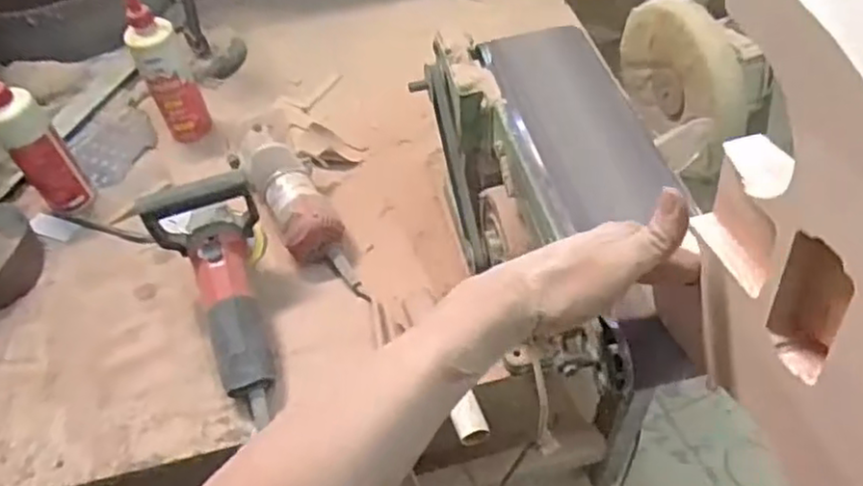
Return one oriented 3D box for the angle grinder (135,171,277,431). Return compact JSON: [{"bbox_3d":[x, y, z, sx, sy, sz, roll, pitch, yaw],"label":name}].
[{"bbox_3d":[-0.245,0.044,0.794,0.116,0.164,0.254,-15,53,-7],"label":"angle grinder"}]

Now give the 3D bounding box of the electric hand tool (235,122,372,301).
[{"bbox_3d":[-0.175,-0.047,0.912,0.084,0.074,0.291,-28,56,-16],"label":"electric hand tool"}]

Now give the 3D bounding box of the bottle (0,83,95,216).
[{"bbox_3d":[-0.523,-0.123,0.913,0.066,0.216,0.068,-36,58,-21],"label":"bottle"}]

